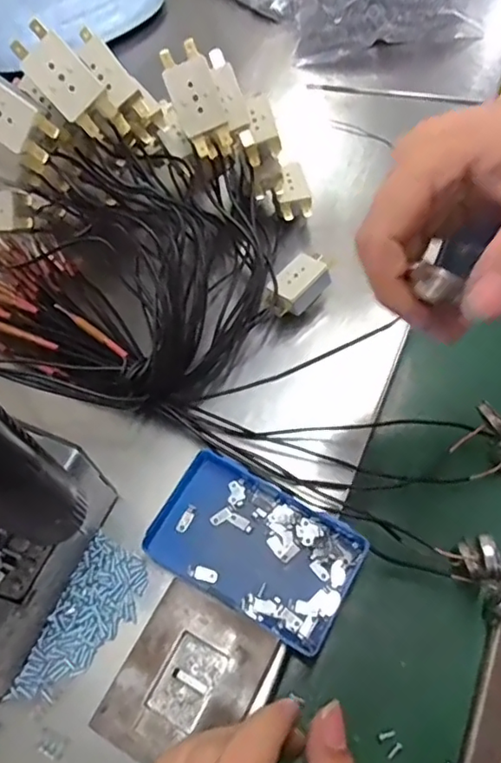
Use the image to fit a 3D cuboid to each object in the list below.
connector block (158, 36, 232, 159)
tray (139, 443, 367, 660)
[{"bbox_3d":[-0.029,-0.166,0.337,0.035,0.019,0.061,-33,115,-18],"label":"connector block"},{"bbox_3d":[0.002,0.096,0.337,0.114,0.026,0.071,30,66,11],"label":"tray"}]

